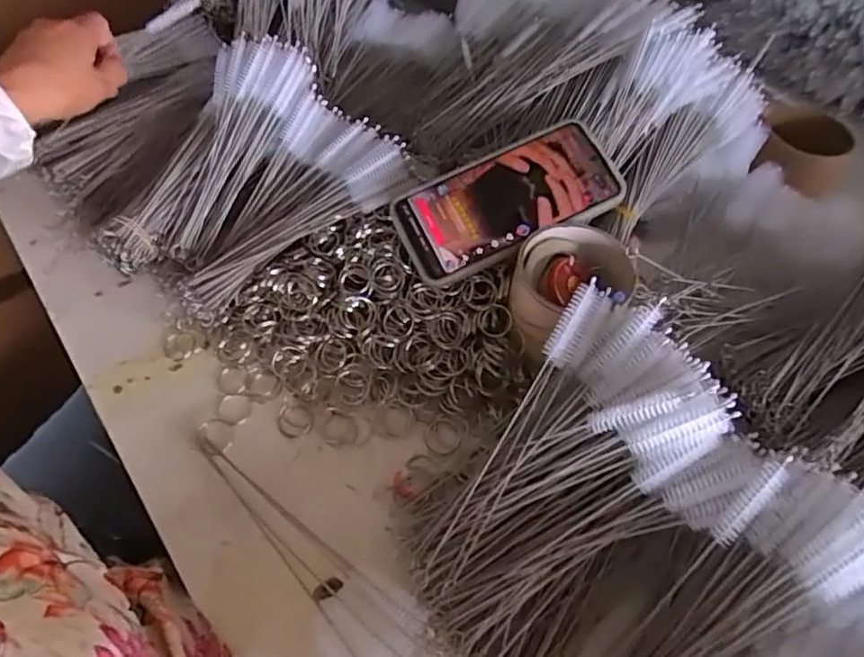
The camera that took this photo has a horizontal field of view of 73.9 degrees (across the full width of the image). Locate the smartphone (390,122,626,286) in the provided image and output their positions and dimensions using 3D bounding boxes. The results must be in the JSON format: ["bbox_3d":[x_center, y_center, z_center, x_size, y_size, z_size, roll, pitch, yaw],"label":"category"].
[{"bbox_3d":[0.056,-0.097,0.432,0.164,0.009,0.079,-25,73,-1],"label":"smartphone"}]

